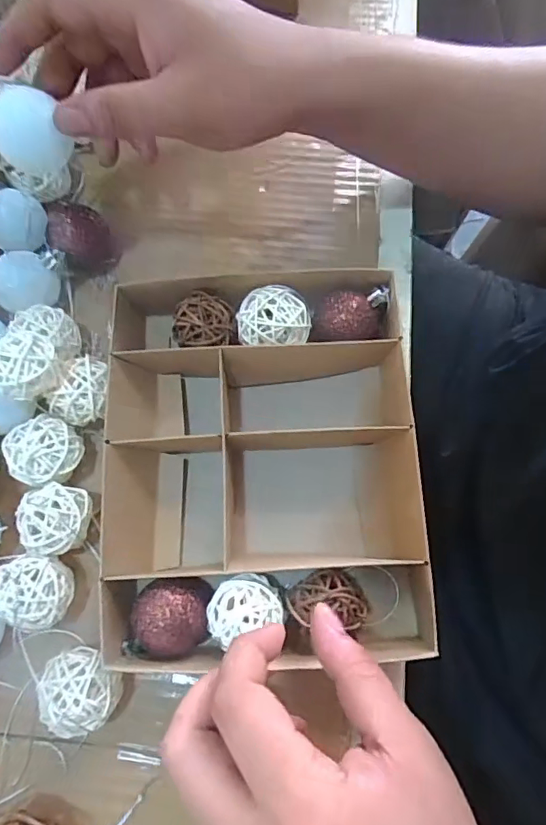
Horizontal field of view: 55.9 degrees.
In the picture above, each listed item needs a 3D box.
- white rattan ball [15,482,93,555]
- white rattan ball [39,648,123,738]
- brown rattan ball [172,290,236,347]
[{"bbox_3d":[-0.118,0.059,0.286,0.036,0.035,0.036,1,76,-3],"label":"white rattan ball"},{"bbox_3d":[-0.096,0.139,0.264,0.035,0.039,0.037,1,76,-3],"label":"white rattan ball"},{"bbox_3d":[-0.040,-0.050,0.314,0.035,0.038,0.032,1,76,-3],"label":"brown rattan ball"}]

